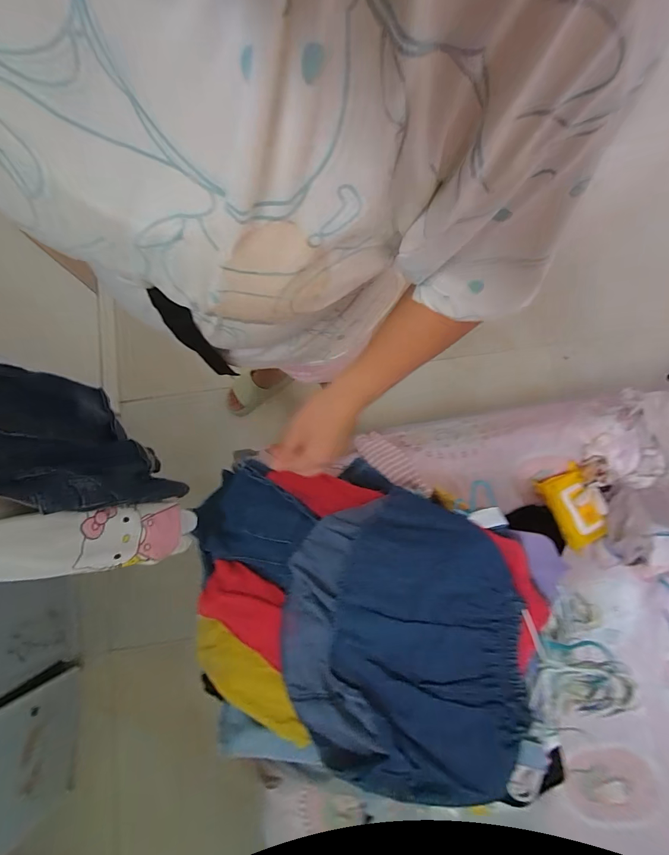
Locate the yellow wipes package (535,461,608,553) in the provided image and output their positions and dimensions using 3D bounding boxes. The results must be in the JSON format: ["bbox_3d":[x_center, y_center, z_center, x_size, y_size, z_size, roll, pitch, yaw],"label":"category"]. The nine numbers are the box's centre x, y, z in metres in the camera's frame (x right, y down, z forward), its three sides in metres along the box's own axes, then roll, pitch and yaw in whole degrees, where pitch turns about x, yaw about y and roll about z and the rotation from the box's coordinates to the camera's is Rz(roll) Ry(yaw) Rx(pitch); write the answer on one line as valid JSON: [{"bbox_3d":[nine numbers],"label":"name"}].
[{"bbox_3d":[0.517,0.169,0.795,0.097,0.038,0.165,-21,80,-4],"label":"yellow wipes package"}]

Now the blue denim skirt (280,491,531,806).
[{"bbox_3d":[0.086,0.289,0.536,0.309,0.128,0.355,4,79,1],"label":"blue denim skirt"}]

